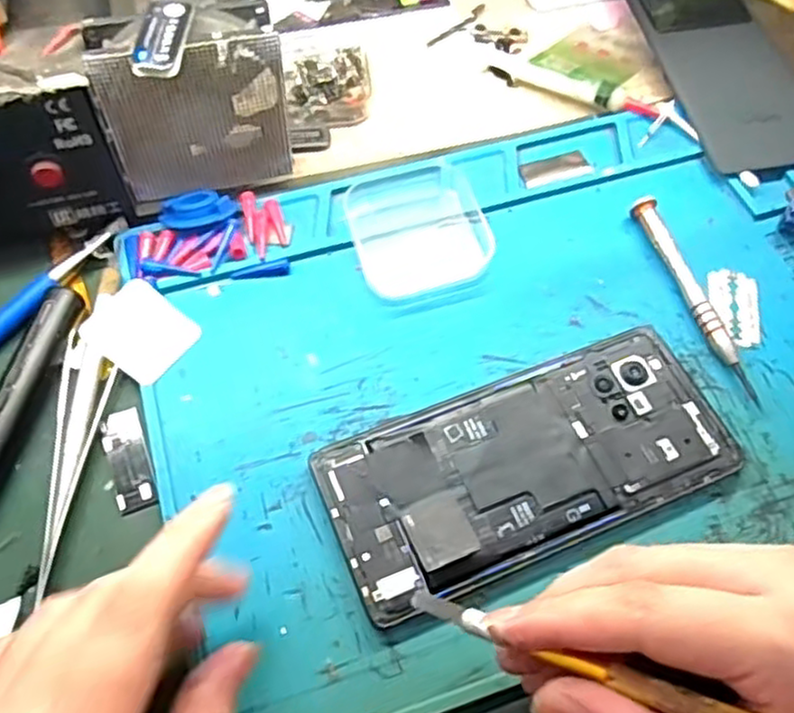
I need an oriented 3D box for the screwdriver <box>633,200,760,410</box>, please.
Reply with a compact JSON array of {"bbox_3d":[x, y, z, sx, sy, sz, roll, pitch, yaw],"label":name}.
[{"bbox_3d":[0.139,-0.030,0.332,0.011,0.009,0.113,-14,62,-9],"label":"screwdriver"}]

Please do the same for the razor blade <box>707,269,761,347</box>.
[{"bbox_3d":[0.157,-0.024,0.332,0.023,0.004,0.039,11,61,5],"label":"razor blade"}]

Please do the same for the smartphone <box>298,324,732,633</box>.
[{"bbox_3d":[0.052,0.042,0.288,0.160,0.013,0.072,-20,63,-12],"label":"smartphone"}]

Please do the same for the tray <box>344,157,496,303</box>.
[{"bbox_3d":[0.010,-0.065,0.352,0.063,0.011,0.076,-14,62,-9],"label":"tray"}]

